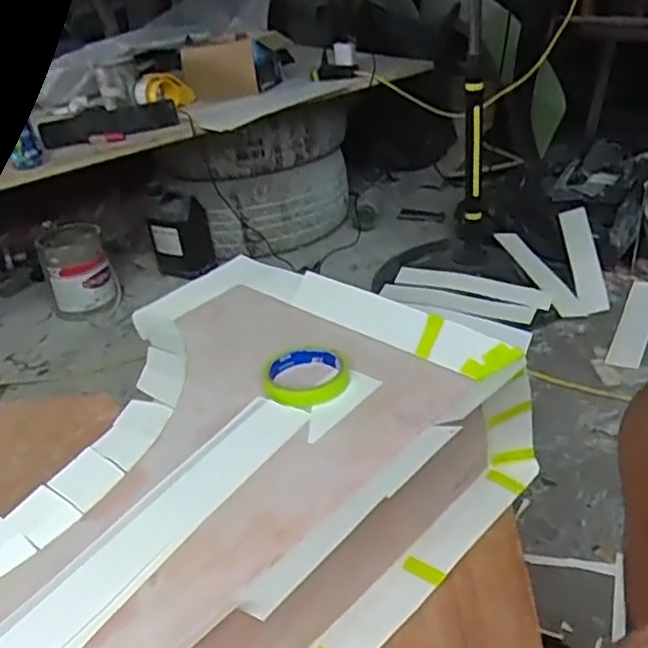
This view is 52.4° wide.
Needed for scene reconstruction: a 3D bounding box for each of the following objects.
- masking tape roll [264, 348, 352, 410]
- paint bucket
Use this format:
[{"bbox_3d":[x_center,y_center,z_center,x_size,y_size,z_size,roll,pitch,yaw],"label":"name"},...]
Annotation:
[{"bbox_3d":[-0.016,0.050,0.693,0.085,0.018,0.093,-6,30,3],"label":"masking tape roll"},{"bbox_3d":[-0.648,-0.149,1.734,0.165,0.210,0.180,-19,32,-19],"label":"paint bucket"}]

